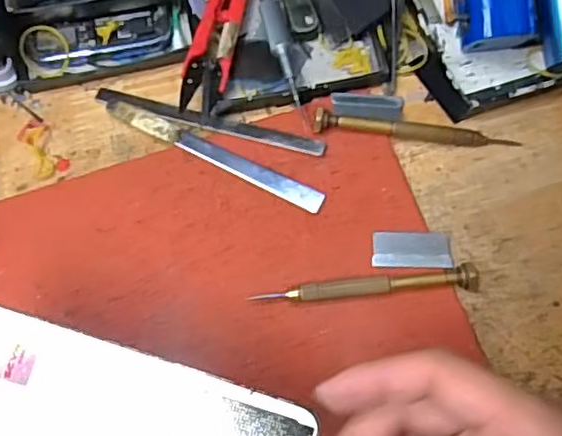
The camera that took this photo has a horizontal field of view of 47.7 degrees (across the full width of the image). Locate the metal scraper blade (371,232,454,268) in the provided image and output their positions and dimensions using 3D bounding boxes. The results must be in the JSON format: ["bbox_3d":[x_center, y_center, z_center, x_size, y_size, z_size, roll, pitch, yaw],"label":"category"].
[{"bbox_3d":[0.066,0.016,0.320,0.040,0.004,0.019,2,74,0],"label":"metal scraper blade"}]

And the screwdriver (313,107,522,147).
[{"bbox_3d":[0.072,-0.047,0.335,0.109,0.015,0.010,4,74,0],"label":"screwdriver"}]

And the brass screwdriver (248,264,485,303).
[{"bbox_3d":[0.042,0.033,0.312,0.109,0.010,0.012,-4,74,-2],"label":"brass screwdriver"}]

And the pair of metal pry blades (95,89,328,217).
[{"bbox_3d":[-0.035,-0.047,0.336,0.133,0.010,0.035,26,75,6],"label":"pair of metal pry blades"}]

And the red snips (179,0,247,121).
[{"bbox_3d":[-0.035,-0.099,0.346,0.022,0.017,0.096,11,74,2],"label":"red snips"}]

